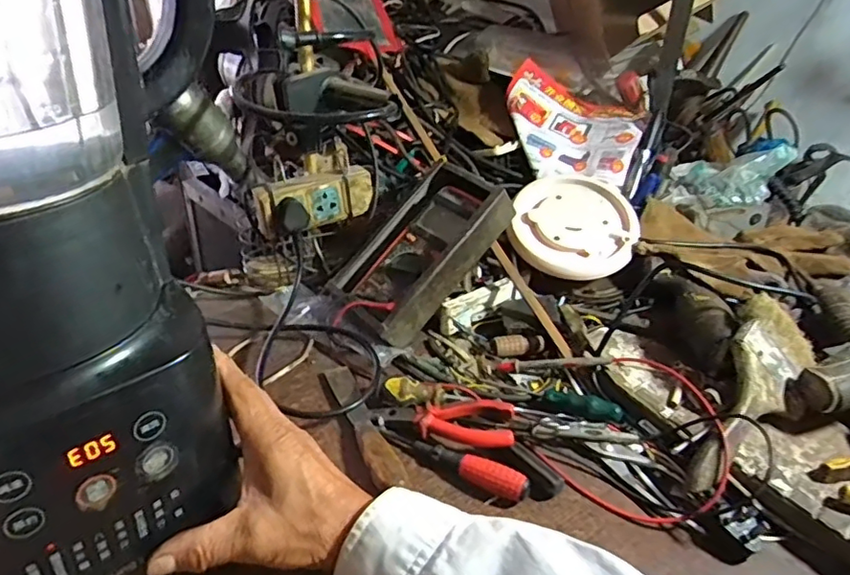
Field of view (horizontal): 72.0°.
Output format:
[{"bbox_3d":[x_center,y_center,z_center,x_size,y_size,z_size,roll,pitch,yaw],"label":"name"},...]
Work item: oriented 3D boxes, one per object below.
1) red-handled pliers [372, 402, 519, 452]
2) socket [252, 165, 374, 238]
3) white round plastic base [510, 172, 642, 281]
[{"bbox_3d":[0.015,0.119,0.521,0.126,0.014,0.051,4,31,3],"label":"red-handled pliers"},{"bbox_3d":[-0.127,-0.103,0.674,0.136,0.059,0.037,-18,37,-30],"label":"socket"},{"bbox_3d":[0.188,-0.082,0.730,0.149,0.021,0.163,0,59,1],"label":"white round plastic base"}]

